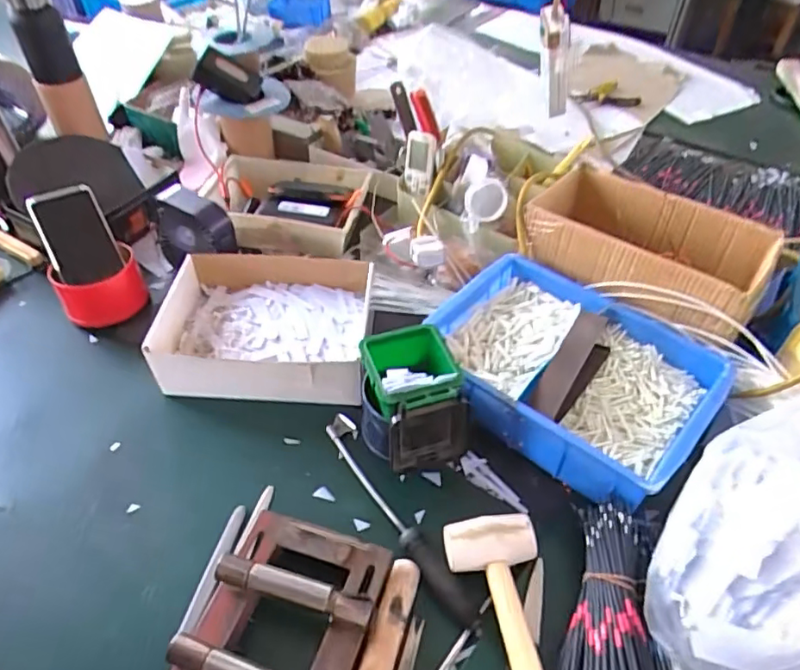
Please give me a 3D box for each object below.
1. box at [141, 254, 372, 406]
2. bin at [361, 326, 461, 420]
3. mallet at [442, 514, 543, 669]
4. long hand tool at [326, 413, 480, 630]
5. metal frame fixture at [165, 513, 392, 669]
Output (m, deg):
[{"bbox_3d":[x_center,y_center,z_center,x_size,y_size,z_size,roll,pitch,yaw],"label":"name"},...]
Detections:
[{"bbox_3d":[-0.158,-0.011,0.696,0.228,0.076,0.174,2,47,2],"label":"box"},{"bbox_3d":[0.011,0.036,0.566,0.088,0.042,0.094,-9,47,-9],"label":"bin"},{"bbox_3d":[0.101,0.271,0.459,0.079,0.048,0.254,-7,47,-7],"label":"mallet"},{"bbox_3d":[-0.005,0.170,0.570,0.031,0.023,0.257,-24,51,-22],"label":"long hand tool"},{"bbox_3d":[-0.105,0.251,0.473,0.141,0.051,0.202,14,48,12],"label":"metal frame fixture"}]

